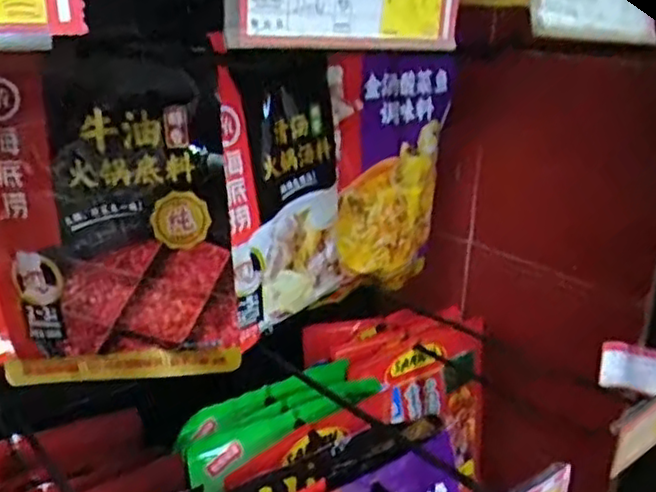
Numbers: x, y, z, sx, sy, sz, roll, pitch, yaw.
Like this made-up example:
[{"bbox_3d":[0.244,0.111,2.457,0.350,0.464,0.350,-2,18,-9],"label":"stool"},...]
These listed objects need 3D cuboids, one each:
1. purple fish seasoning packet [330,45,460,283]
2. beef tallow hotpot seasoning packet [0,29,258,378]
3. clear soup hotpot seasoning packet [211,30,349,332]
[{"bbox_3d":[0.060,-0.067,0.665,0.154,0.223,0.025,-16,27,-42],"label":"purple fish seasoning packet"},{"bbox_3d":[-0.140,-0.020,0.441,0.167,0.207,0.019,2,20,-1],"label":"beef tallow hotpot seasoning packet"},{"bbox_3d":[-0.030,-0.048,0.548,0.029,0.206,0.136,16,24,33],"label":"clear soup hotpot seasoning packet"}]

